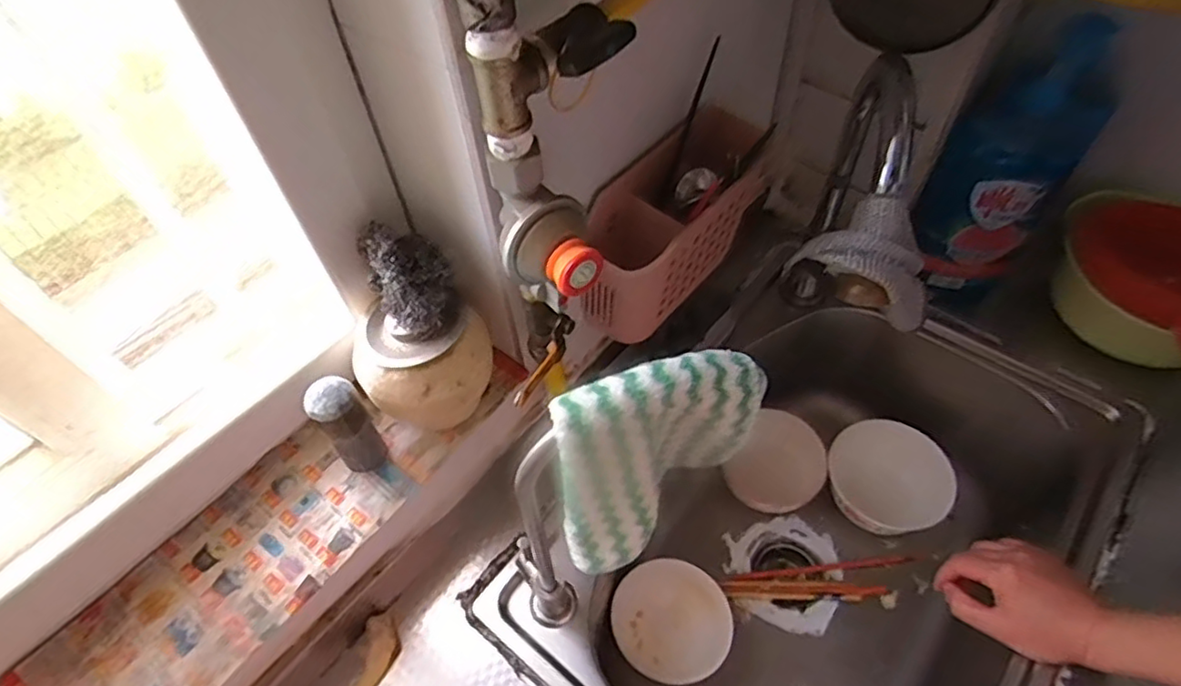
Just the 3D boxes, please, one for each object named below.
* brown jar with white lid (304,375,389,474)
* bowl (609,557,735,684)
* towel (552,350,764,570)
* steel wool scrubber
[{"bbox_3d":[-0.187,0.067,0.497,0.034,0.098,0.030,-35,59,-21],"label":"brown jar with white lid"},{"bbox_3d":[0.084,0.302,0.699,0.135,0.029,0.118,17,65,35],"label":"bowl"},{"bbox_3d":[0.040,0.063,0.355,0.125,0.114,0.057,-20,55,-12],"label":"towel"},{"bbox_3d":[-0.131,-0.045,0.469,0.058,0.064,0.080,-21,55,-13],"label":"steel wool scrubber"}]

